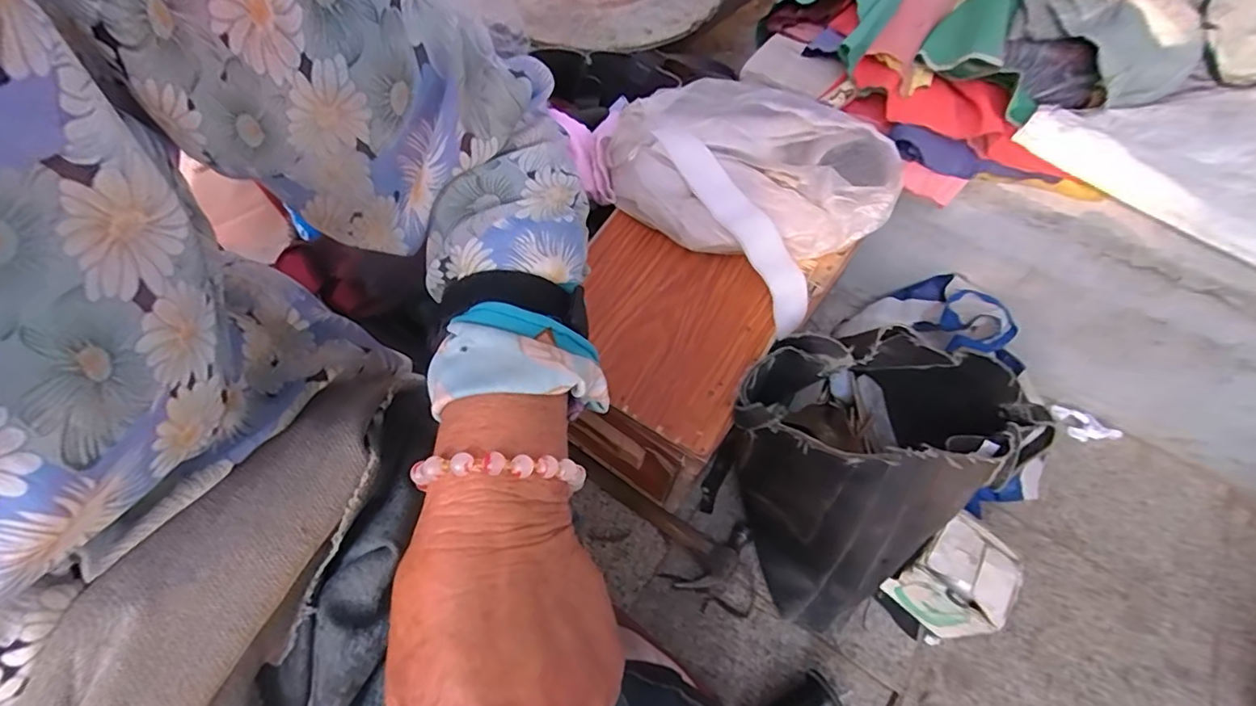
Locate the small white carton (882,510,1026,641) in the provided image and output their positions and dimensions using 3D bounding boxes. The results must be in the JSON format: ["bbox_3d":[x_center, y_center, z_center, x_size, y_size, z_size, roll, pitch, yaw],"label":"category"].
[{"bbox_3d":[0.378,0.260,0.637,0.096,0.097,0.111,38,62,18],"label":"small white carton"}]

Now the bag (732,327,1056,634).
[{"bbox_3d":[0.267,0.118,0.631,0.298,0.268,0.250,-28,63,-21],"label":"bag"}]

